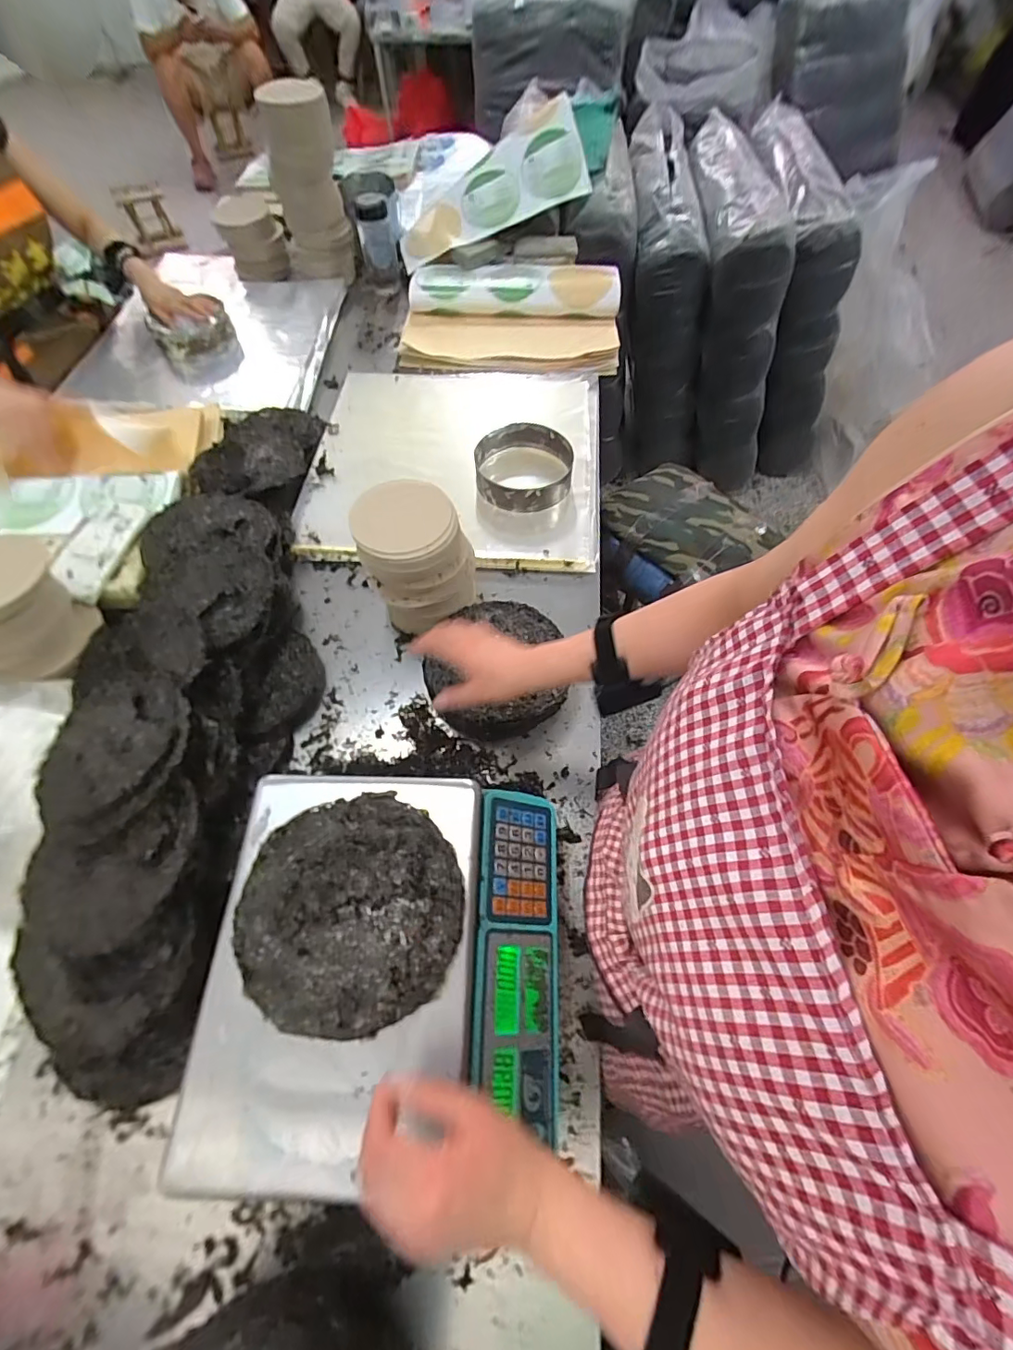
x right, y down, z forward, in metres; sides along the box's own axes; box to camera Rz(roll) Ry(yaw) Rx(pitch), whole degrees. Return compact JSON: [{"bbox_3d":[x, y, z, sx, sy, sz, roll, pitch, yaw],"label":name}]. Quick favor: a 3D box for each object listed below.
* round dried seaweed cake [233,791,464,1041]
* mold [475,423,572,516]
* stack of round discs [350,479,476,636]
[{"bbox_3d":[-0.142,0.207,0.465,0.193,0.022,0.192,0,63,1],"label":"round dried seaweed cake"},{"bbox_3d":[0.030,-0.381,0.939,0.177,0.050,0.177,0,63,1],"label":"mold"},{"bbox_3d":[-0.134,-0.167,0.762,0.139,0.186,0.153,-27,66,-12],"label":"stack of round discs"}]

